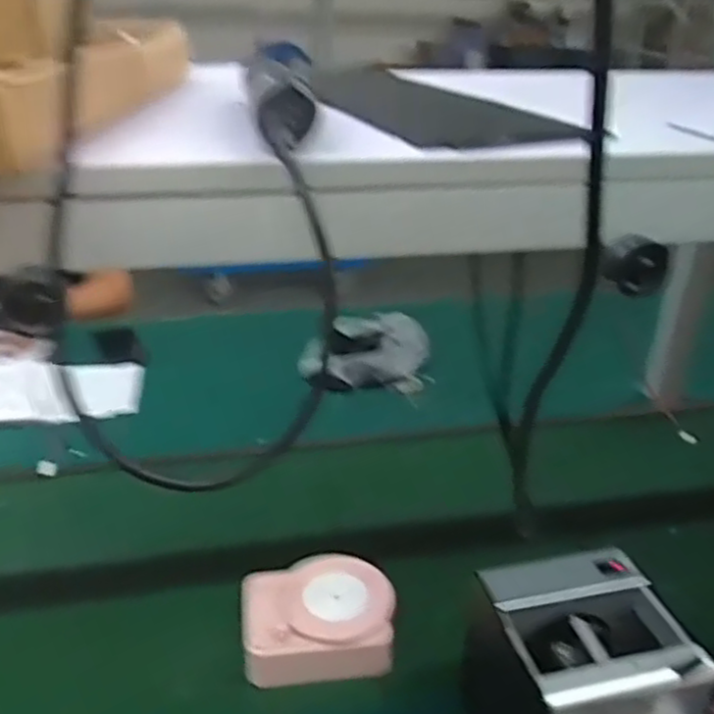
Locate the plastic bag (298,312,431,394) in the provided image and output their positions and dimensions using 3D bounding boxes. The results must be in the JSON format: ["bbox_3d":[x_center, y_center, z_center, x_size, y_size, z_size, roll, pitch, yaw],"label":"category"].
[{"bbox_3d":[0.008,-0.007,1.130,0.194,0.086,0.125,6,28,7],"label":"plastic bag"}]

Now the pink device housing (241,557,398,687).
[{"bbox_3d":[-0.036,0.236,0.676,0.135,0.052,0.106,0,28,-2],"label":"pink device housing"}]

